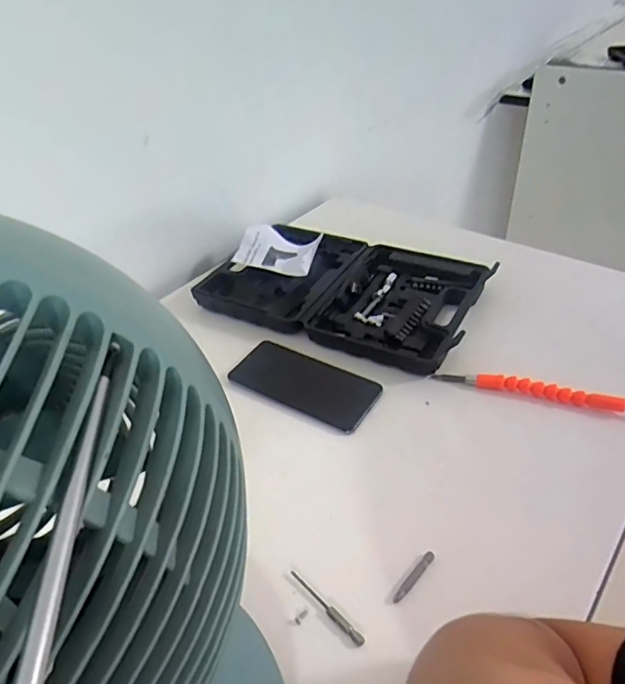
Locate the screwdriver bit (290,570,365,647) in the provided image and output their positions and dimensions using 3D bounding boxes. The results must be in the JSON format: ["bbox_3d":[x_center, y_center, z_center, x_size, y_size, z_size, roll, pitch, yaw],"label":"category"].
[{"bbox_3d":[0.010,0.198,0.395,0.007,0.006,0.075,-32,46,-29],"label":"screwdriver bit"}]

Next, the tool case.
[{"bbox_3d":[0.040,-0.078,0.684,0.332,0.036,0.210,17,44,25],"label":"tool case"}]

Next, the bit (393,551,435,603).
[{"bbox_3d":[0.079,0.182,0.407,0.007,0.008,0.050,27,49,33],"label":"bit"}]

